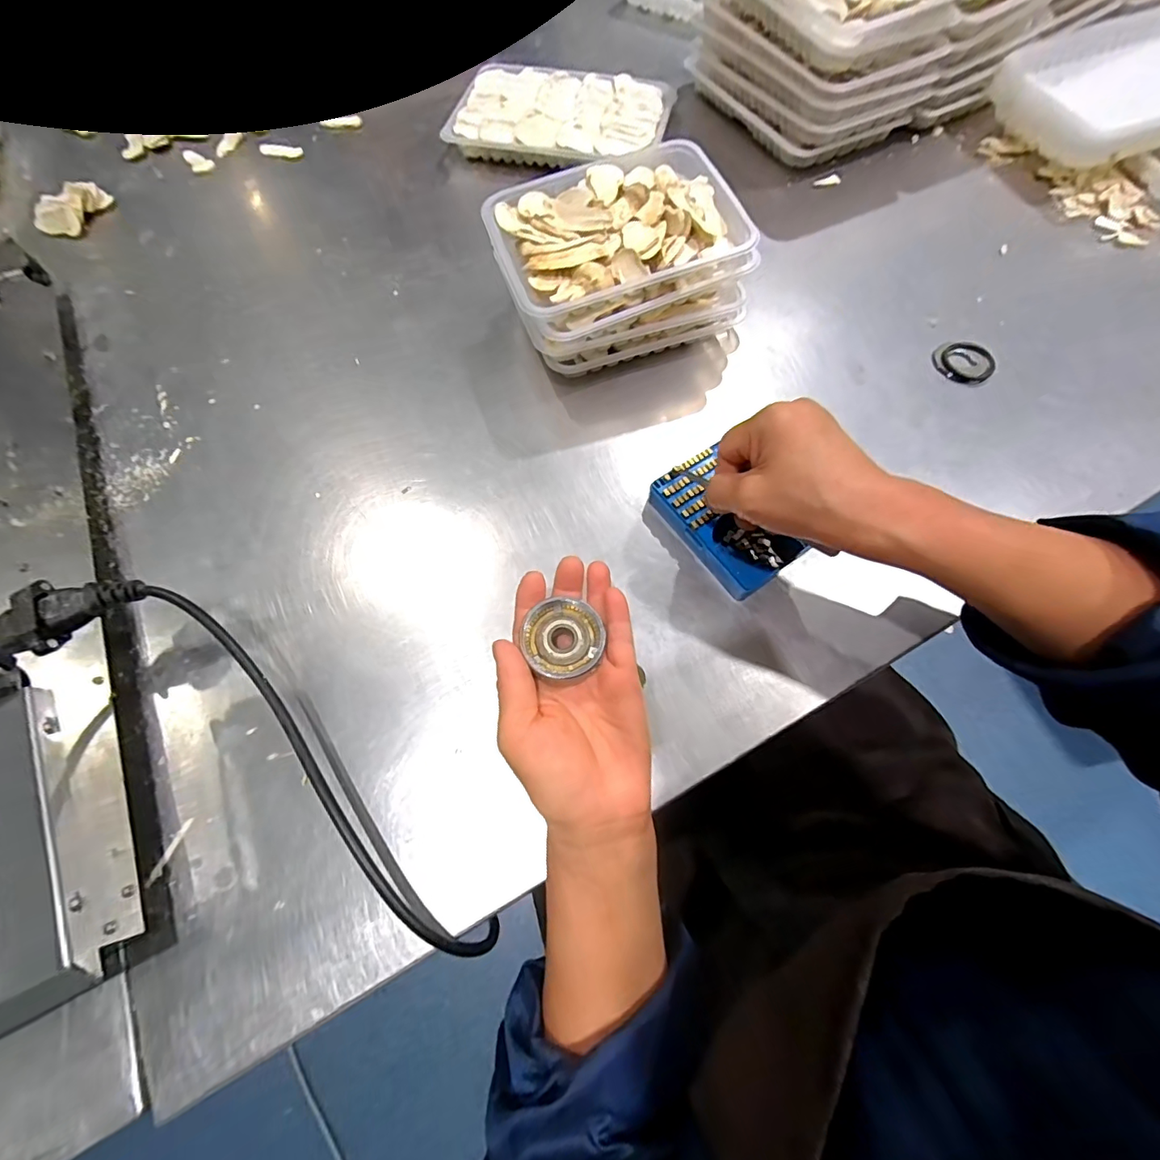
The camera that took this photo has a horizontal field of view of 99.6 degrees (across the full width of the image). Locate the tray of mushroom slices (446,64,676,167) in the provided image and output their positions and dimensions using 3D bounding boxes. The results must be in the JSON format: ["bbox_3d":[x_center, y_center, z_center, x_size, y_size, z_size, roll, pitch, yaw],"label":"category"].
[{"bbox_3d":[-0.022,-0.517,0.552,0.233,0.031,0.145,16,69,7],"label":"tray of mushroom slices"}]

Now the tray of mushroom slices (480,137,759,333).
[{"bbox_3d":[0.025,-0.270,0.383,0.179,0.035,0.135,-21,69,-7],"label":"tray of mushroom slices"}]

